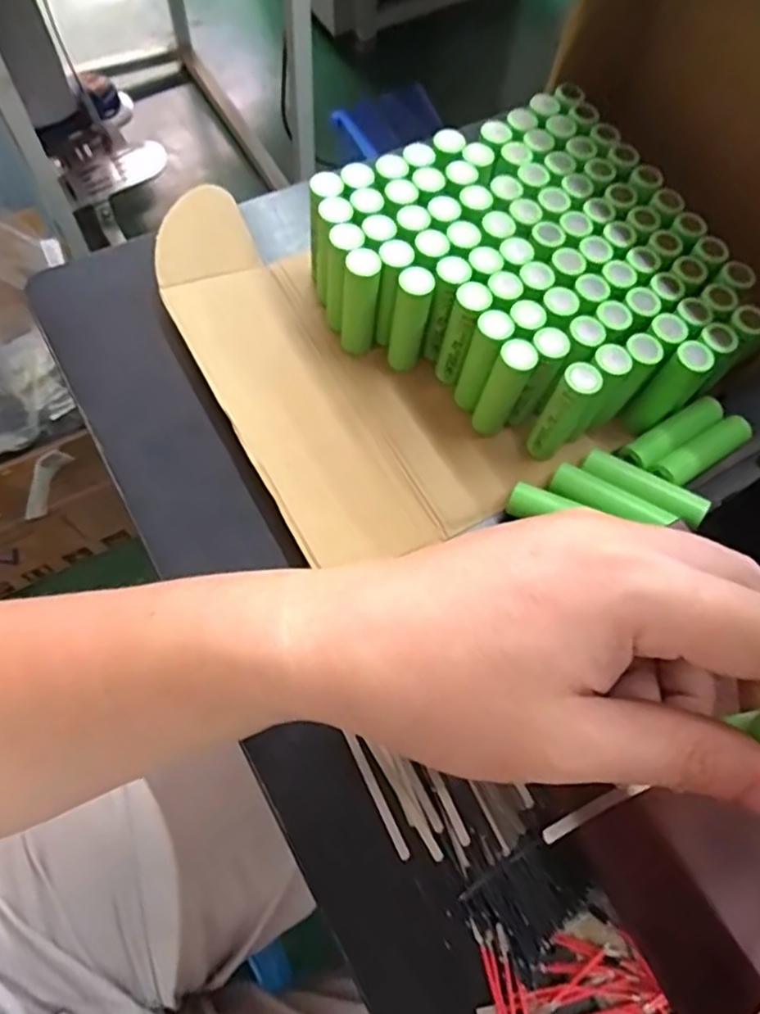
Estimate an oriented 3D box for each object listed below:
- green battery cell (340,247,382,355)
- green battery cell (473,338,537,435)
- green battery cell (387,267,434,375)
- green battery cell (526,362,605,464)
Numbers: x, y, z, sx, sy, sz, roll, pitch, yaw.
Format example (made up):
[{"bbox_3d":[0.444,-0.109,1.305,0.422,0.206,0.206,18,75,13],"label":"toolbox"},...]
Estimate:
[{"bbox_3d":[-0.011,-0.110,0.351,0.020,0.065,0.016,-1,68,-3],"label":"green battery cell"},{"bbox_3d":[0.065,-0.062,0.337,0.020,0.068,0.018,22,69,7],"label":"green battery cell"},{"bbox_3d":[0.016,-0.100,0.350,0.019,0.065,0.016,8,68,1],"label":"green battery cell"},{"bbox_3d":[0.093,-0.047,0.329,0.018,0.061,0.021,31,70,10],"label":"green battery cell"}]

